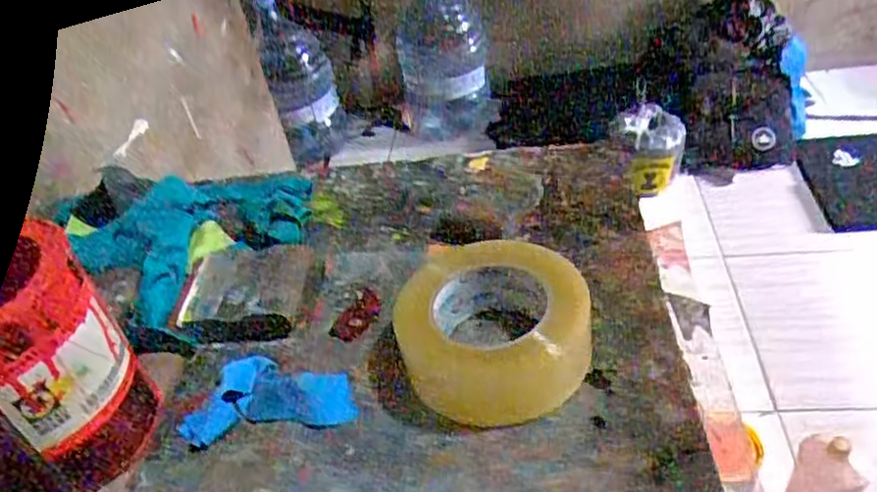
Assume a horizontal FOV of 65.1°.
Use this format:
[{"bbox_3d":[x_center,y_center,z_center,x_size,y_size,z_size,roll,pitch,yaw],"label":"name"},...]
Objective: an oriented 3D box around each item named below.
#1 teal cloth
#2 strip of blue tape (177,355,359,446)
[{"bbox_3d":[-0.213,-0.026,0.614,0.228,0.045,0.193,-34,46,-29],"label":"teal cloth"},{"bbox_3d":[-0.117,0.103,0.481,0.115,0.013,0.060,-8,39,0],"label":"strip of blue tape"}]

